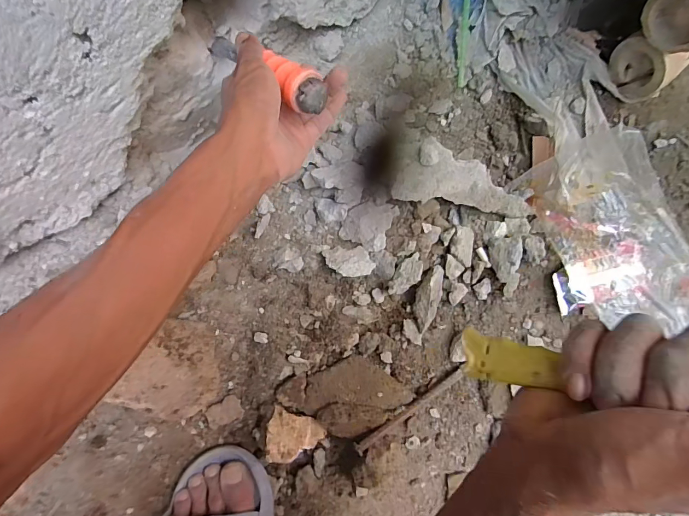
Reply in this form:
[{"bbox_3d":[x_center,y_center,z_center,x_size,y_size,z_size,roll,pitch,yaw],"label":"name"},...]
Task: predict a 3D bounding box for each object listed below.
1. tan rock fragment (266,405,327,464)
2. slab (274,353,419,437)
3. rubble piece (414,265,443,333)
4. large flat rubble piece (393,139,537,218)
[{"bbox_3d":[-0.056,0.195,0.414,0.060,0.024,0.050,26,82,1],"label":"tan rock fragment"},{"bbox_3d":[0.003,0.154,0.423,0.131,0.022,0.078,-20,83,-5],"label":"slab"},{"bbox_3d":[0.096,0.046,0.436,0.028,0.019,0.073,16,82,0],"label":"rubble piece"},{"bbox_3d":[0.140,-0.090,0.440,0.166,0.019,0.067,7,98,-11],"label":"large flat rubble piece"}]

